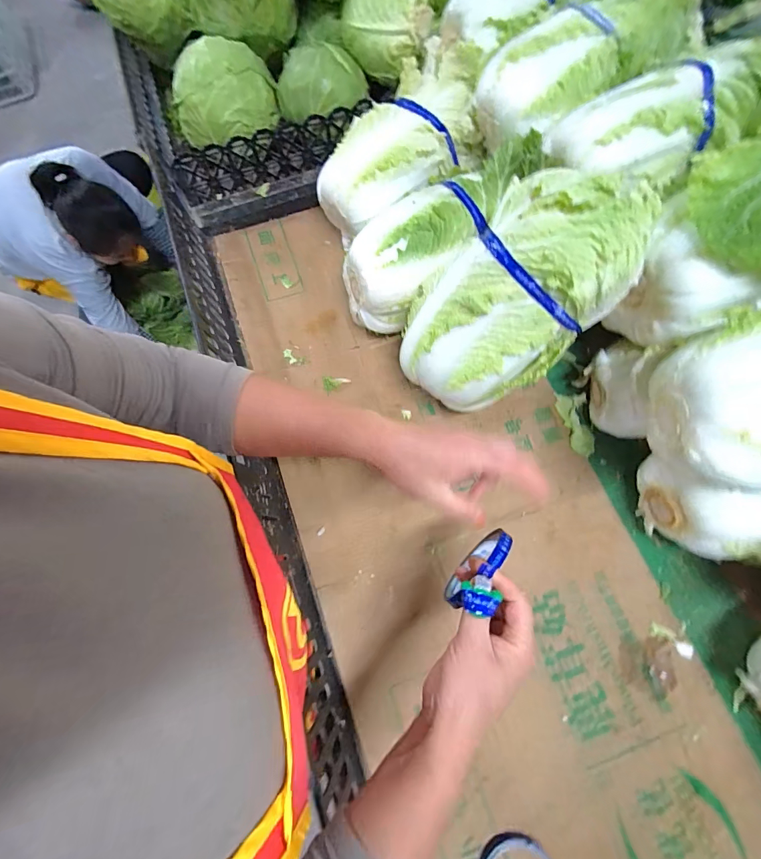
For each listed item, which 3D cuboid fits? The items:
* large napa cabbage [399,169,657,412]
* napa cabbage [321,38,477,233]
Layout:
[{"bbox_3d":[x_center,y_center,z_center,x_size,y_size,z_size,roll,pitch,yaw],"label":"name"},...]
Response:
[{"bbox_3d":[0.166,-0.158,0.468,0.184,0.292,0.150,34,36,-4],"label":"large napa cabbage"},{"bbox_3d":[0.033,-0.431,0.584,0.260,0.117,0.155,-44,76,-10],"label":"napa cabbage"}]

